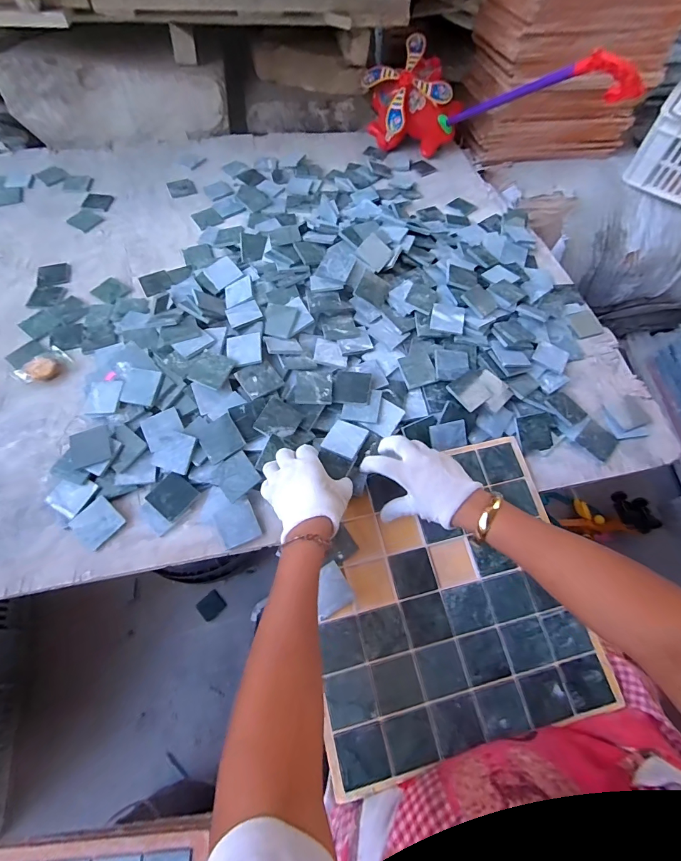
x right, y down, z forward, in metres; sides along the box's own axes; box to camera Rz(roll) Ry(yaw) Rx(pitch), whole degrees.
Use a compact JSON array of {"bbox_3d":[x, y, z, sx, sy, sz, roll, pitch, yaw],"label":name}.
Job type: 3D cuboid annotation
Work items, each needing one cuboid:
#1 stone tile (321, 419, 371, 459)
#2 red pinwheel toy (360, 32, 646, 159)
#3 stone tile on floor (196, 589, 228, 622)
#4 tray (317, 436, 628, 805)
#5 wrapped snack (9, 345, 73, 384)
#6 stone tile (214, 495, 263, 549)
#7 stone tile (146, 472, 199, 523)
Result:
[{"bbox_3d":[0.006,0.010,0.512,0.049,0.009,0.050,26,65,12],"label":"stone tile"},{"bbox_3d":[0.301,-0.674,0.756,0.240,0.210,0.610,-29,43,-16],"label":"red pinwheel toy"},{"bbox_3d":[-0.292,0.395,0.873,0.054,0.013,0.049,-41,70,-20],"label":"stone tile on floor"},{"bbox_3d":[0.121,0.191,0.456,0.313,0.016,0.310,-13,70,-6],"label":"tray"},{"bbox_3d":[-0.456,-0.100,0.591,0.051,0.019,0.071,31,66,14],"label":"wrapped snack"},{"bbox_3d":[-0.128,0.114,0.480,0.046,0.008,0.052,-19,70,-28],"label":"stone tile"},{"bbox_3d":[-0.216,0.083,0.496,0.050,0.008,0.049,39,73,7],"label":"stone tile"}]

